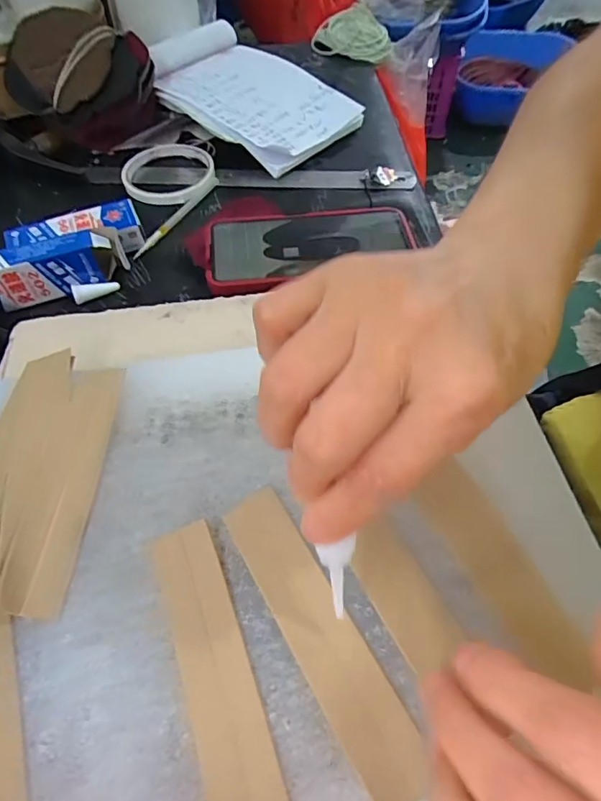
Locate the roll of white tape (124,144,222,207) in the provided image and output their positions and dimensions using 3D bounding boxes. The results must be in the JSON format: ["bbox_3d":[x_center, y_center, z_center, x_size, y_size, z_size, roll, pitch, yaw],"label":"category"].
[{"bbox_3d":[-0.126,-0.220,0.461,0.085,0.011,0.090,0,56,0],"label":"roll of white tape"}]

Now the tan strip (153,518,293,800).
[{"bbox_3d":[-0.032,0.109,0.190,0.027,0.005,0.125,-18,58,-12],"label":"tan strip"}]

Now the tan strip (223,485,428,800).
[{"bbox_3d":[0.007,0.093,0.200,0.027,0.005,0.129,-27,60,-17],"label":"tan strip"}]

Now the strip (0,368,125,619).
[{"bbox_3d":[-0.116,0.037,0.239,0.029,0.006,0.128,1,56,1],"label":"strip"}]

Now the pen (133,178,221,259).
[{"bbox_3d":[-0.107,-0.165,0.424,0.011,0.005,0.116,23,59,15],"label":"pen"}]

